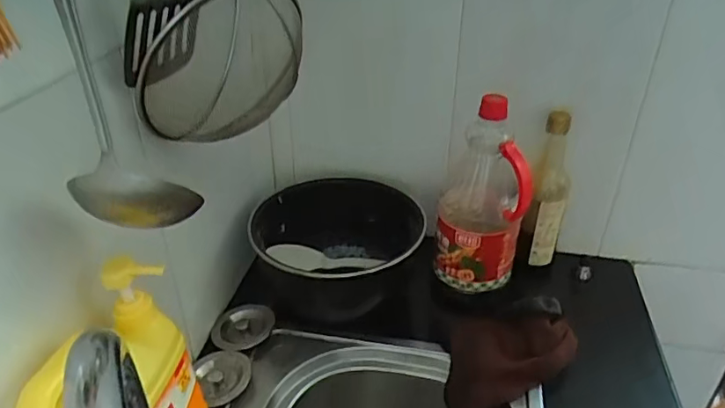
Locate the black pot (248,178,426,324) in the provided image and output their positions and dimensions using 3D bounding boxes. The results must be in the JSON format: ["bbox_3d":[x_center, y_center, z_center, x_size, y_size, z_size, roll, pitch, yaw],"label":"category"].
[{"bbox_3d":[-0.042,0.071,0.764,0.221,0.127,0.217,0,32,0],"label":"black pot"}]

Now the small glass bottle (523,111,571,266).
[{"bbox_3d":[0.264,-0.015,0.769,0.047,0.228,0.057,15,35,22],"label":"small glass bottle"}]

